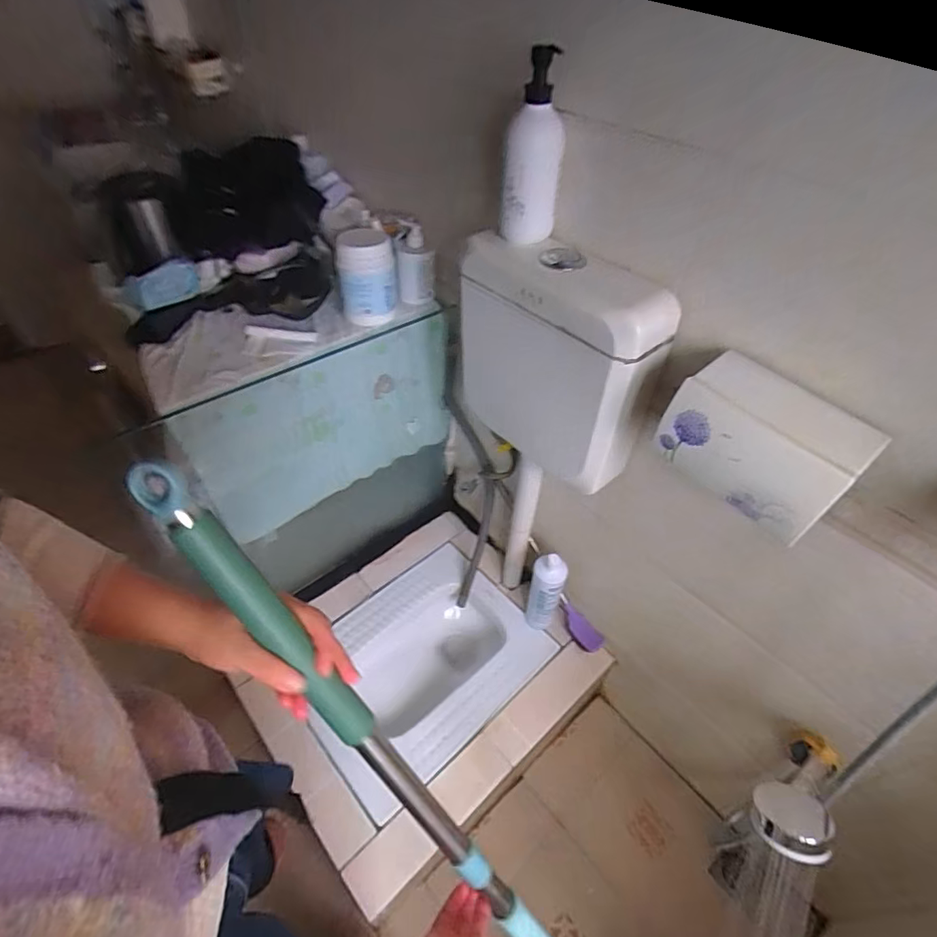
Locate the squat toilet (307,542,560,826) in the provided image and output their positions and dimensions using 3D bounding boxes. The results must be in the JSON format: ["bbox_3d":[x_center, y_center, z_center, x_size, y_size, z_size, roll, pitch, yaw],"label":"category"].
[{"bbox_3d":[-0.120,0.505,1.290,0.430,0.185,0.559,37,55,28],"label":"squat toilet"}]

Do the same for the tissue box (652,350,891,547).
[{"bbox_3d":[0.352,-0.033,0.622,0.112,0.130,0.205,-34,57,-30],"label":"tissue box"}]

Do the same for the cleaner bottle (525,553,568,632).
[{"bbox_3d":[0.180,0.309,1.231,0.077,0.273,0.069,15,47,11],"label":"cleaner bottle"}]

